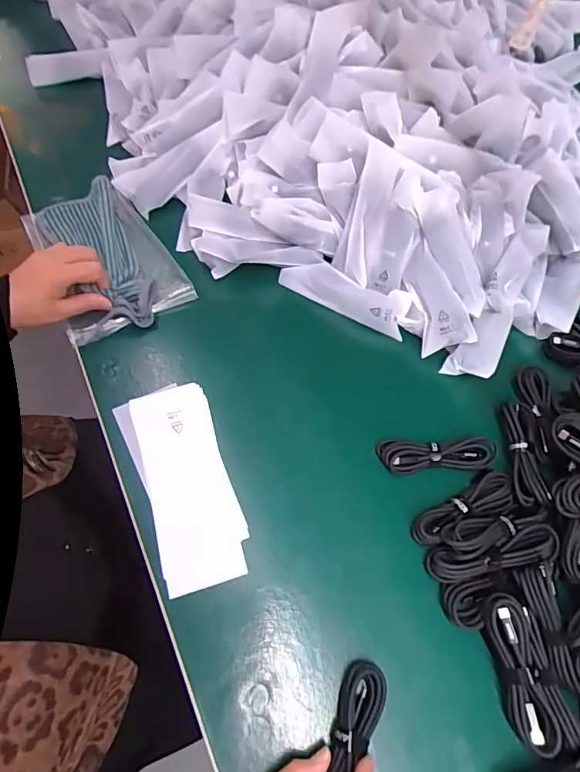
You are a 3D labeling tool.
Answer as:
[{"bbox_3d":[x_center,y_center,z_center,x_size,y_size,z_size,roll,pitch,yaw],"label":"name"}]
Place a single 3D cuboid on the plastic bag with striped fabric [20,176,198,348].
[{"bbox_3d":[-0.217,-0.153,0.543,0.141,0.031,0.204,-26,68,-15],"label":"plastic bag with striped fabric"}]

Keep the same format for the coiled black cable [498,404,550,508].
[{"bbox_3d":[0.232,0.066,0.457,0.028,0.017,0.103,4,63,-1],"label":"coiled black cable"}]

